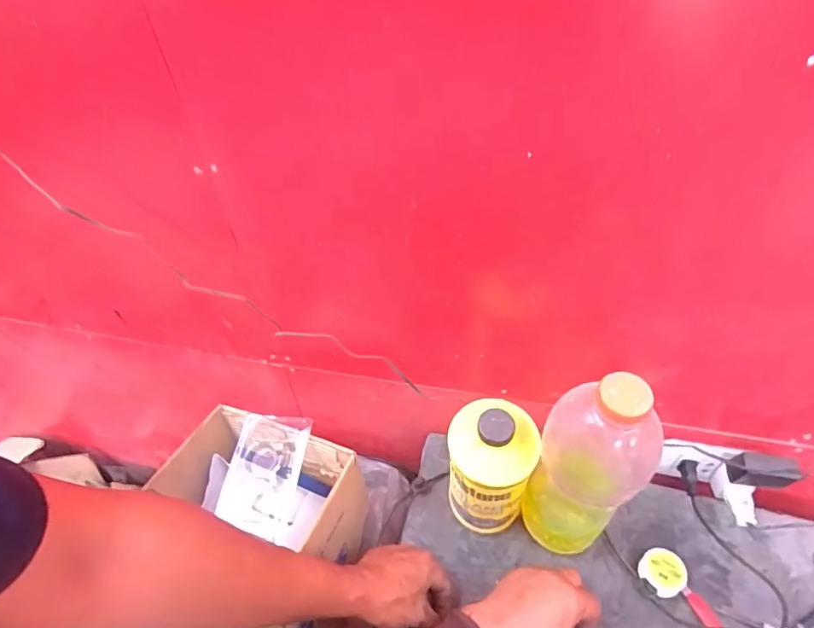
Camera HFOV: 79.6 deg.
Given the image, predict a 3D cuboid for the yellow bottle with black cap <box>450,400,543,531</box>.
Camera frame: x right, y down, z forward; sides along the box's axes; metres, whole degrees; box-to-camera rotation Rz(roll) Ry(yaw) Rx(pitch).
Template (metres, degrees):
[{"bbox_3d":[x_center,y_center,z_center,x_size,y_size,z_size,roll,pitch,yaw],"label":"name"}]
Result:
[{"bbox_3d":[0.087,0.172,0.527,0.090,0.210,0.081,19,52,22],"label":"yellow bottle with black cap"}]

